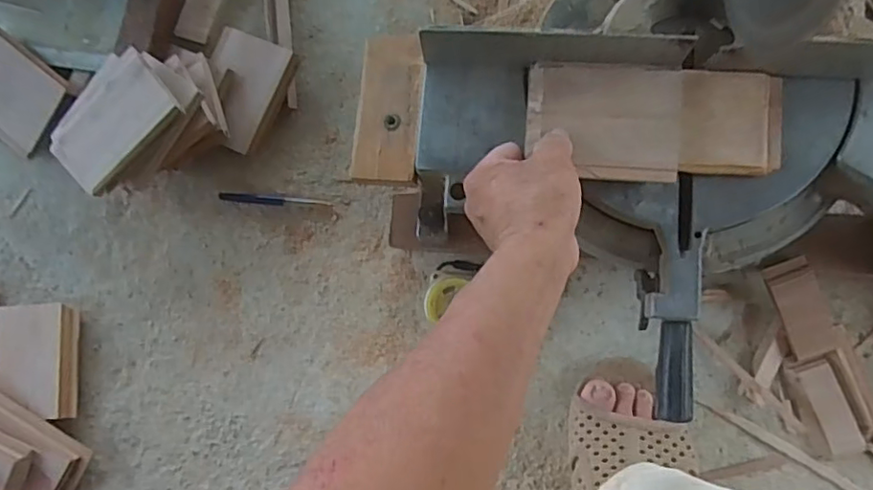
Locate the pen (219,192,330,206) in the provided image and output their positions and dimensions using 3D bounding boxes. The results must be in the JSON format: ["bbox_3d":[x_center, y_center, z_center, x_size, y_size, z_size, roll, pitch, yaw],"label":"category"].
[{"bbox_3d":[-0.173,-0.048,0.629,0.121,0.004,0.010,4,83,6],"label":"pen"}]

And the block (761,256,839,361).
[{"bbox_3d":[0.332,0.057,0.536,0.039,0.014,0.093,-26,97,2],"label":"block"}]

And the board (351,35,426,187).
[{"bbox_3d":[-0.042,-0.121,0.530,0.058,0.014,0.133,4,83,7],"label":"board"}]

